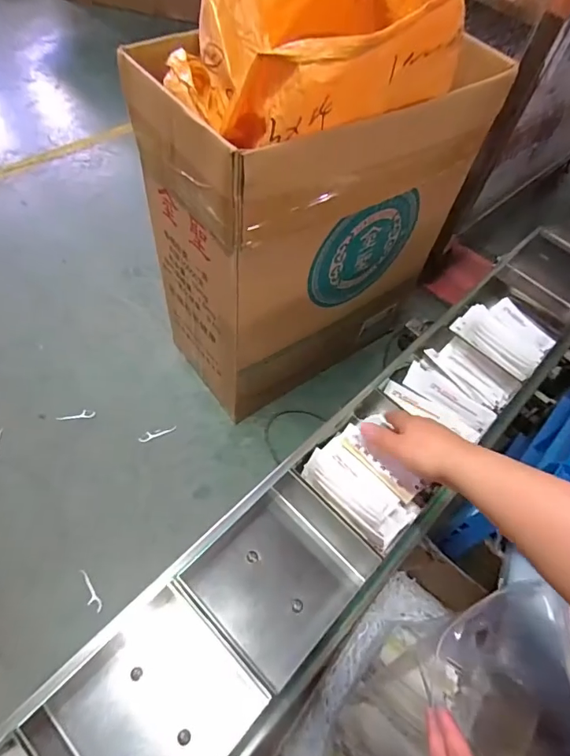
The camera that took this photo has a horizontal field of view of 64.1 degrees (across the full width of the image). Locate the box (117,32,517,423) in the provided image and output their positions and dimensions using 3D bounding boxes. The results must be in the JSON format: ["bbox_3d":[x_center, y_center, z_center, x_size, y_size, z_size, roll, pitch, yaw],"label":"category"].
[{"bbox_3d":[0.042,-0.240,0.803,0.477,0.568,0.280,-30,66,-24],"label":"box"}]

